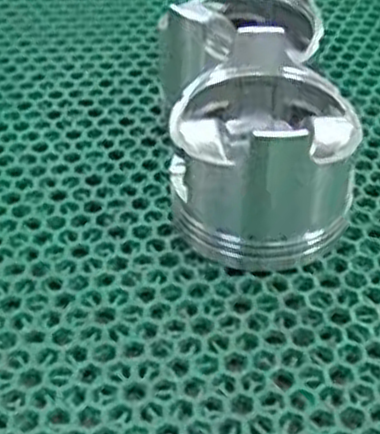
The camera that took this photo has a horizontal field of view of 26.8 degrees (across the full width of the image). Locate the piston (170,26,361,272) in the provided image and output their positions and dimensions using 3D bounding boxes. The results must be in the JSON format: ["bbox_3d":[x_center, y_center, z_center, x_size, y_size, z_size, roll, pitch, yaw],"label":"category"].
[{"bbox_3d":[0.033,-0.033,0.380,0.081,0.074,0.084,-4,42,-4],"label":"piston"}]

